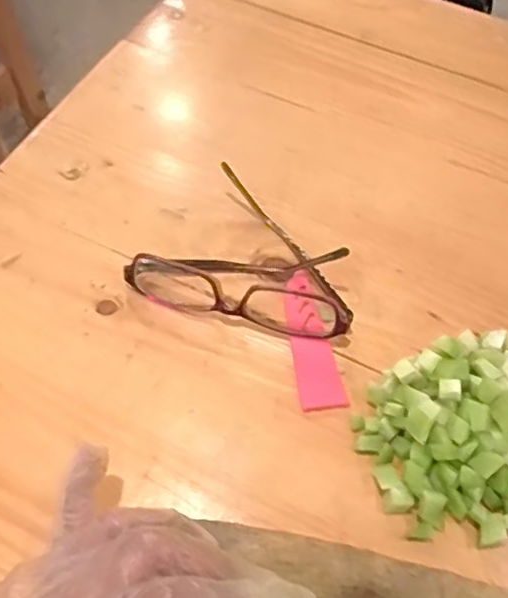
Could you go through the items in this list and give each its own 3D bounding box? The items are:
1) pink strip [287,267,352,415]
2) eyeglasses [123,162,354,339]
[{"bbox_3d":[0.032,0.023,0.358,0.026,0.006,0.086,-10,61,-5],"label":"pink strip"},{"bbox_3d":[0.003,-0.018,0.368,0.127,0.029,0.105,34,66,18],"label":"eyeglasses"}]

